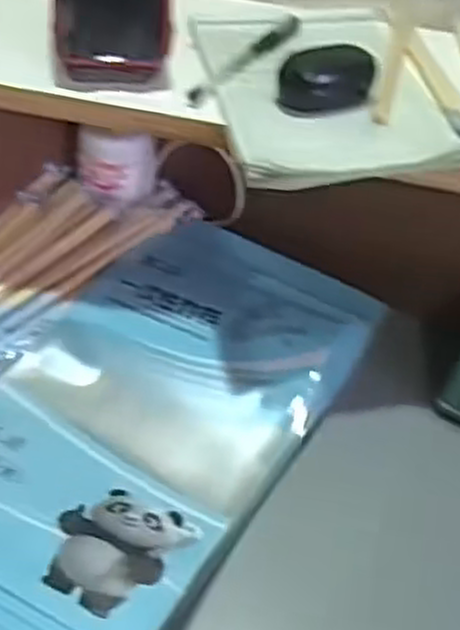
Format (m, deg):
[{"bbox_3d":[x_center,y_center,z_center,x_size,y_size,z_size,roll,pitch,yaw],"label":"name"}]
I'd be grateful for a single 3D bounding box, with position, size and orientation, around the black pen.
[{"bbox_3d":[0.012,-0.186,0.566,0.013,0.012,0.139,28,48,21],"label":"black pen"}]

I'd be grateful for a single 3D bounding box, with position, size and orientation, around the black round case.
[{"bbox_3d":[0.066,-0.157,0.526,0.065,0.035,0.026,-11,47,-17],"label":"black round case"}]

